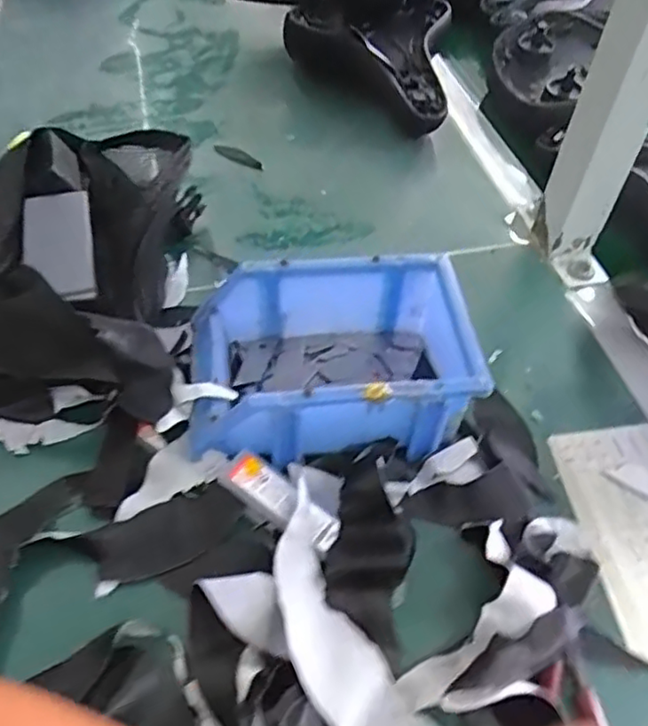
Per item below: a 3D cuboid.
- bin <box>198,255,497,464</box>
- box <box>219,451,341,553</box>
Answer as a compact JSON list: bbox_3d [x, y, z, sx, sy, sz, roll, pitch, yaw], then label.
[{"bbox_3d":[0.004,0.000,0.424,0.176,0.076,0.120,-1,51,-4],"label":"bin"},{"bbox_3d":[-0.027,0.083,0.387,0.080,0.017,0.024,31,56,21],"label":"box"}]

